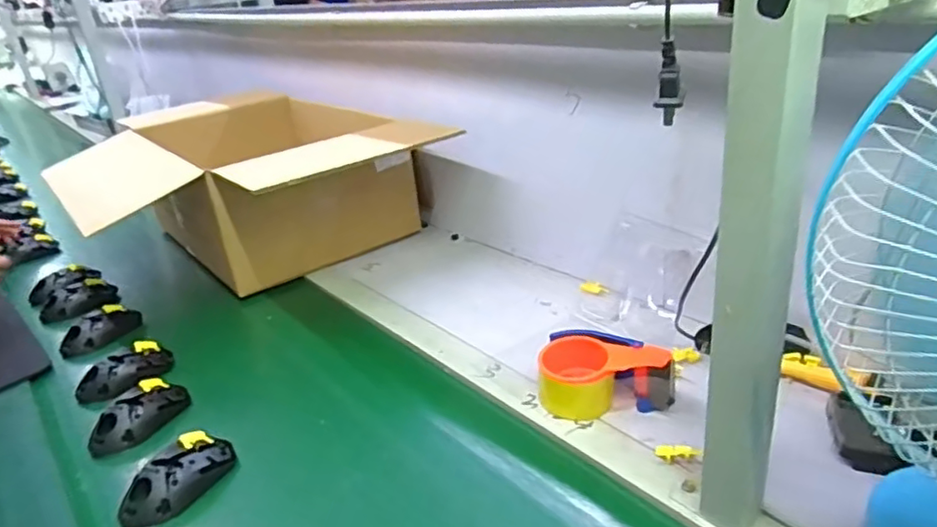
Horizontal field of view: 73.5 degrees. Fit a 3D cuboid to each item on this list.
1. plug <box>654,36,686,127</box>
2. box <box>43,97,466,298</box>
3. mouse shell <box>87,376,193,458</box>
[{"bbox_3d":[0.129,-0.116,0.401,0.017,0.055,0.017,2,27,15],"label":"plug"},{"bbox_3d":[-0.430,-0.157,1.220,0.579,0.215,0.677,-21,30,-30],"label":"box"},{"bbox_3d":[-0.379,0.173,0.733,0.072,0.036,0.116,3,27,16],"label":"mouse shell"}]

